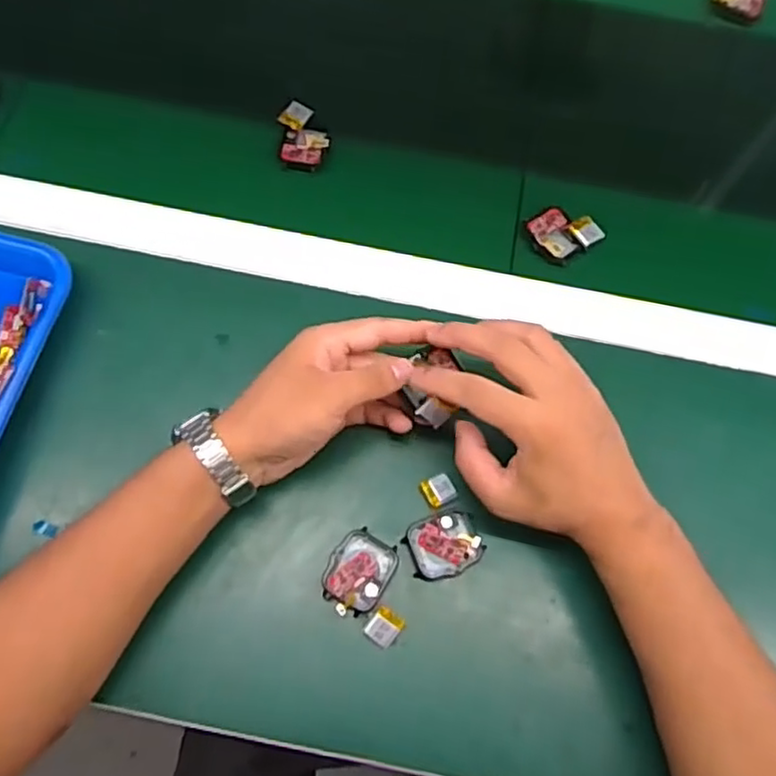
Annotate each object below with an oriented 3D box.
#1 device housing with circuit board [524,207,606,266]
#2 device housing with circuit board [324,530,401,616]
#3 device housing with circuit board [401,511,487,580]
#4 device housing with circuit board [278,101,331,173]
[{"bbox_3d":[0.136,-0.122,0.521,0.049,0.016,0.045,-30,74,-13],"label":"device housing with circuit board"},{"bbox_3d":[-0.019,0.117,0.426,0.039,0.014,0.051,30,71,9],"label":"device housing with circuit board"},{"bbox_3d":[0.037,0.102,0.435,0.046,0.007,0.039,-17,71,-9],"label":"device housing with circuit board"},{"bbox_3d":[-0.067,-0.203,0.536,0.038,0.016,0.058,-4,70,-4],"label":"device housing with circuit board"}]

